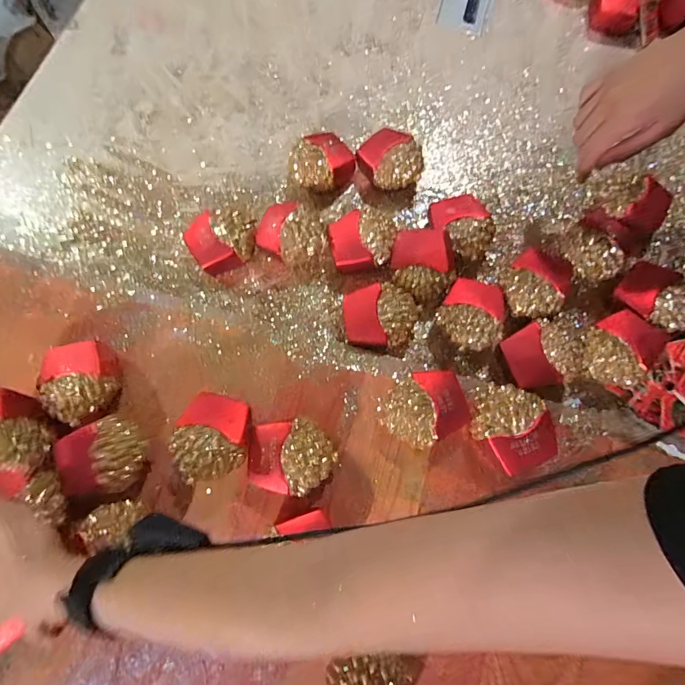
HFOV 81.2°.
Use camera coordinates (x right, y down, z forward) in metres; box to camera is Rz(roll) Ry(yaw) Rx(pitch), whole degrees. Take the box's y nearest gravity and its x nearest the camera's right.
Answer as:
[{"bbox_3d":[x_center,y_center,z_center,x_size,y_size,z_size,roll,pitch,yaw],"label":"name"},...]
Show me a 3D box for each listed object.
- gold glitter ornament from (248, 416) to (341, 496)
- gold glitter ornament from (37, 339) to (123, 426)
[{"bbox_3d":[-0.049,0.113,0.399,0.082,0.040,0.067,9,76,4],"label":"gold glitter ornament"},{"bbox_3d":[-0.276,0.044,0.423,0.067,0.039,0.084,-25,76,-5],"label":"gold glitter ornament"}]

